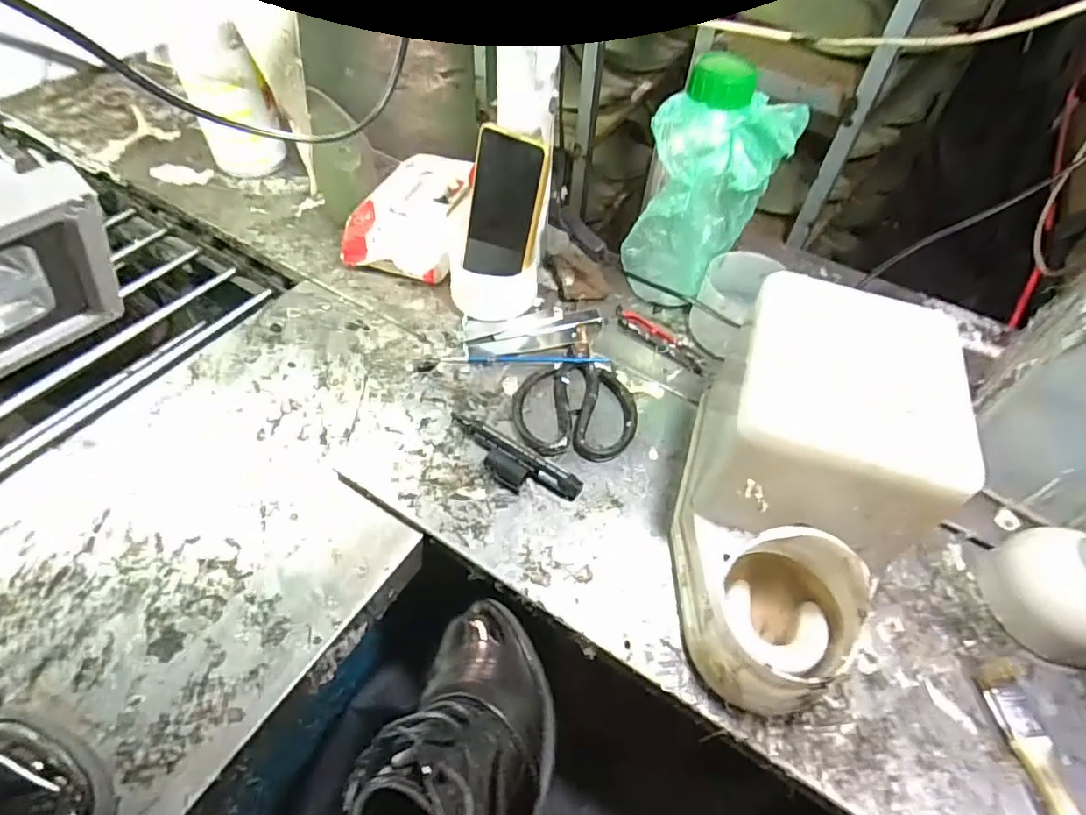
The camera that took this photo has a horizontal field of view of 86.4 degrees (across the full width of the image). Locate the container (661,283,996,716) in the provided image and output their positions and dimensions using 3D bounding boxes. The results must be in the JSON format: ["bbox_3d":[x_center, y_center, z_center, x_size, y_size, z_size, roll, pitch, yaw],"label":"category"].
[{"bbox_3d":[0.171,0.054,0.387,0.138,0.163,0.248,17,53,10],"label":"container"}]

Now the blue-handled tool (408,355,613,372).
[{"bbox_3d":[-0.028,-0.043,0.547,0.182,0.010,0.014,0,52,-4],"label":"blue-handled tool"}]

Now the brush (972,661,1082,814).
[{"bbox_3d":[0.317,0.235,0.352,0.027,0.014,0.151,-3,52,-5],"label":"brush"}]

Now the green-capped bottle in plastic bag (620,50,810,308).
[{"bbox_3d":[0.148,-0.188,0.537,0.116,0.215,0.088,21,54,13],"label":"green-capped bottle in plastic bag"}]

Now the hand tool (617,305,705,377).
[{"bbox_3d":[0.118,-0.071,0.575,0.111,0.007,0.029,35,58,22],"label":"hand tool"}]

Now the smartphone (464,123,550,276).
[{"bbox_3d":[-0.038,-0.188,0.543,0.074,0.134,0.012,26,35,16],"label":"smartphone"}]

